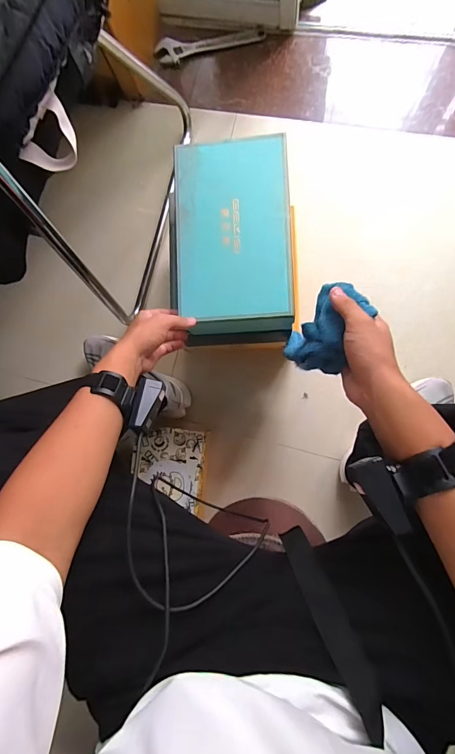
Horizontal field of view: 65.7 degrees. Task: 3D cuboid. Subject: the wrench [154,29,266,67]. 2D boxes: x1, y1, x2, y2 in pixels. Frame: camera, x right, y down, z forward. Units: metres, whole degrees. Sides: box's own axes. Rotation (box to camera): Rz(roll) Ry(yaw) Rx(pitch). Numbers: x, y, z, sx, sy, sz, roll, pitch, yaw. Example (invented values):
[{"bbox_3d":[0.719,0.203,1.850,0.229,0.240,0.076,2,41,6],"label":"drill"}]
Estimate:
[{"bbox_3d":[-0.046,-0.884,0.938,0.285,0.023,0.072,-5,85,8],"label":"wrench"}]

